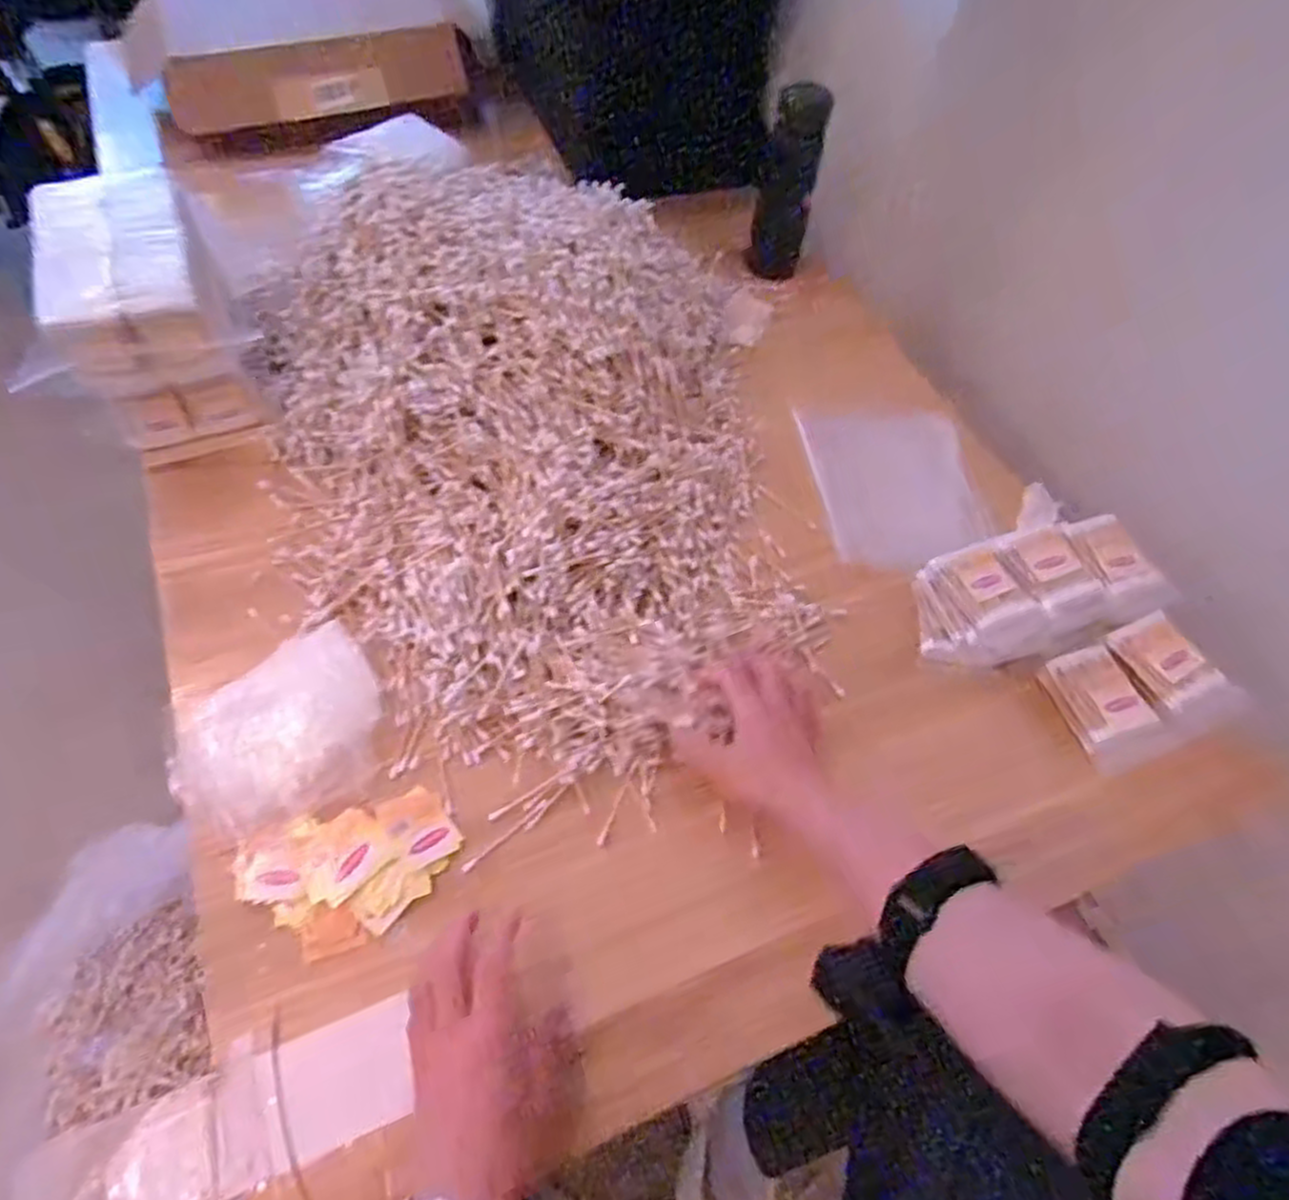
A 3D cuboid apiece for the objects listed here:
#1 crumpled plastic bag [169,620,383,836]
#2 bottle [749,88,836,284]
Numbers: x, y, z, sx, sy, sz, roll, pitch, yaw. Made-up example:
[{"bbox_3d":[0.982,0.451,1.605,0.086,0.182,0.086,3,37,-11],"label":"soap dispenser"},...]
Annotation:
[{"bbox_3d":[-0.258,0.093,0.543,0.139,0.031,0.120,-25,62,-20],"label":"crumpled plastic bag"},{"bbox_3d":[0.150,-0.437,0.798,0.056,0.177,0.063,1,56,-4],"label":"bottle"}]

